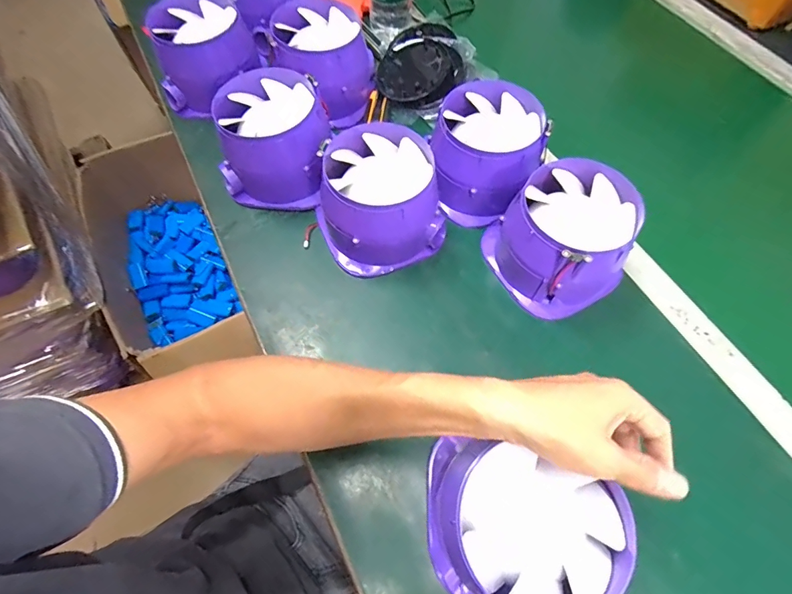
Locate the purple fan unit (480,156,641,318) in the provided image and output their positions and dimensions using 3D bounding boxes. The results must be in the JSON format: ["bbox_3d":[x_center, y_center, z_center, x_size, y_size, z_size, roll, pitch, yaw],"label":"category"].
[{"bbox_3d":[0.177,-0.062,0.449,0.126,0.096,0.127,-22,65,-11],"label":"purple fan unit"}]

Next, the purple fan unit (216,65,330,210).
[{"bbox_3d":[-0.143,-0.191,0.502,0.118,0.095,0.138,8,63,4],"label":"purple fan unit"}]

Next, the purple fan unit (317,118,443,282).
[{"bbox_3d":[-0.021,-0.107,0.470,0.129,0.096,0.124,-22,65,-11],"label":"purple fan unit"}]

